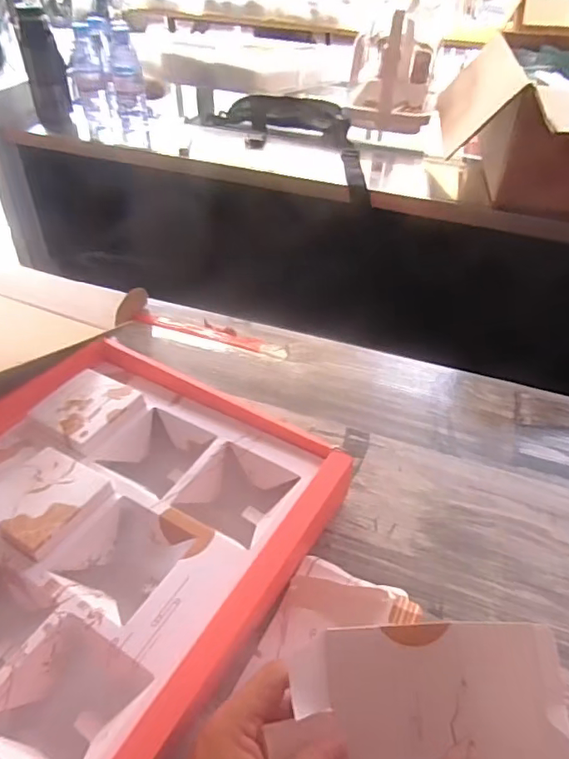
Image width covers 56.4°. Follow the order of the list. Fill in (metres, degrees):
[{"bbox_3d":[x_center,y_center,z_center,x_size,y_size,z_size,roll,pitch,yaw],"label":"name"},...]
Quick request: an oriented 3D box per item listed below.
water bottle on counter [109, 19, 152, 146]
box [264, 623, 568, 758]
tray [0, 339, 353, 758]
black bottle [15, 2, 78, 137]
[{"bbox_3d":[-0.319,-0.585,1.079,0.064,0.205,0.070,-10,45,-13],"label":"water bottle on counter"},{"bbox_3d":[0.083,0.223,0.322,0.169,0.029,0.131,-8,72,13],"label":"box"},{"bbox_3d":[-0.183,0.131,0.467,0.359,0.061,0.375,24,48,22],"label":"tray"},{"bbox_3d":[-0.512,-0.654,1.143,0.080,0.233,0.060,-14,45,-16],"label":"black bottle"}]

